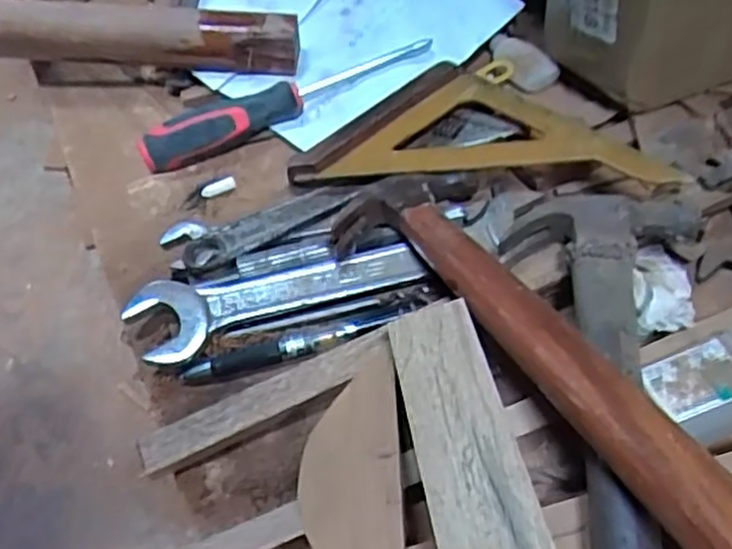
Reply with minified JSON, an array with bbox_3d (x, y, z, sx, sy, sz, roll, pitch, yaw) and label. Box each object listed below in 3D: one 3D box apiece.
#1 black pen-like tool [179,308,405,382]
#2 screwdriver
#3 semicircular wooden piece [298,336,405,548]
[{"bbox_3d":[-0.039,0.039,0.392,0.123,0.012,0.017,-17,54,-7],"label":"black pen-like tool"},{"bbox_3d":[-0.055,-0.115,0.501,0.205,0.042,0.024,-17,54,-7],"label":"screwdriver"},{"bbox_3d":[-0.008,0.087,0.324,0.047,0.009,0.127,-16,39,13],"label":"semicircular wooden piece"}]

